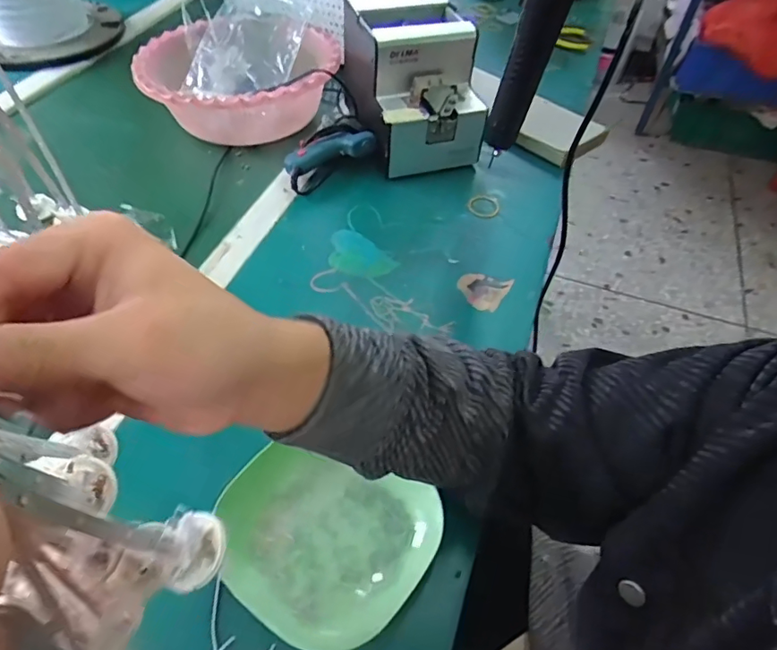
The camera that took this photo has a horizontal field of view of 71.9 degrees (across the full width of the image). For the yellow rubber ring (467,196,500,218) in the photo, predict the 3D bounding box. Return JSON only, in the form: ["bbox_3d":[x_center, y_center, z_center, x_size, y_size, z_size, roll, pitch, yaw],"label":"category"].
[{"bbox_3d":[0.114,-0.142,0.639,0.037,0.005,0.031,5,51,2],"label":"yellow rubber ring"}]

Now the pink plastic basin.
[{"bbox_3d":[-0.198,-0.324,0.720,0.252,0.083,0.252,1,51,-1],"label":"pink plastic basin"}]

